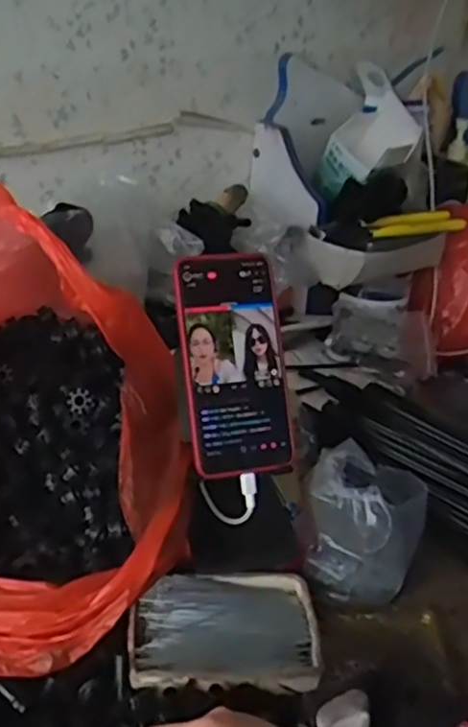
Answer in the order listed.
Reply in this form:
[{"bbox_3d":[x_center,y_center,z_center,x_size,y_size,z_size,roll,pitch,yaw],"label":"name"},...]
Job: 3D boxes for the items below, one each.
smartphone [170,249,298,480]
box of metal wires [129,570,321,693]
[{"bbox_3d":[0.000,0.000,0.510,0.078,0.163,0.013,-8,-3,-19],"label":"smartphone"},{"bbox_3d":[-0.008,0.185,0.477,0.124,0.022,0.087,1,32,-6],"label":"box of metal wires"}]

